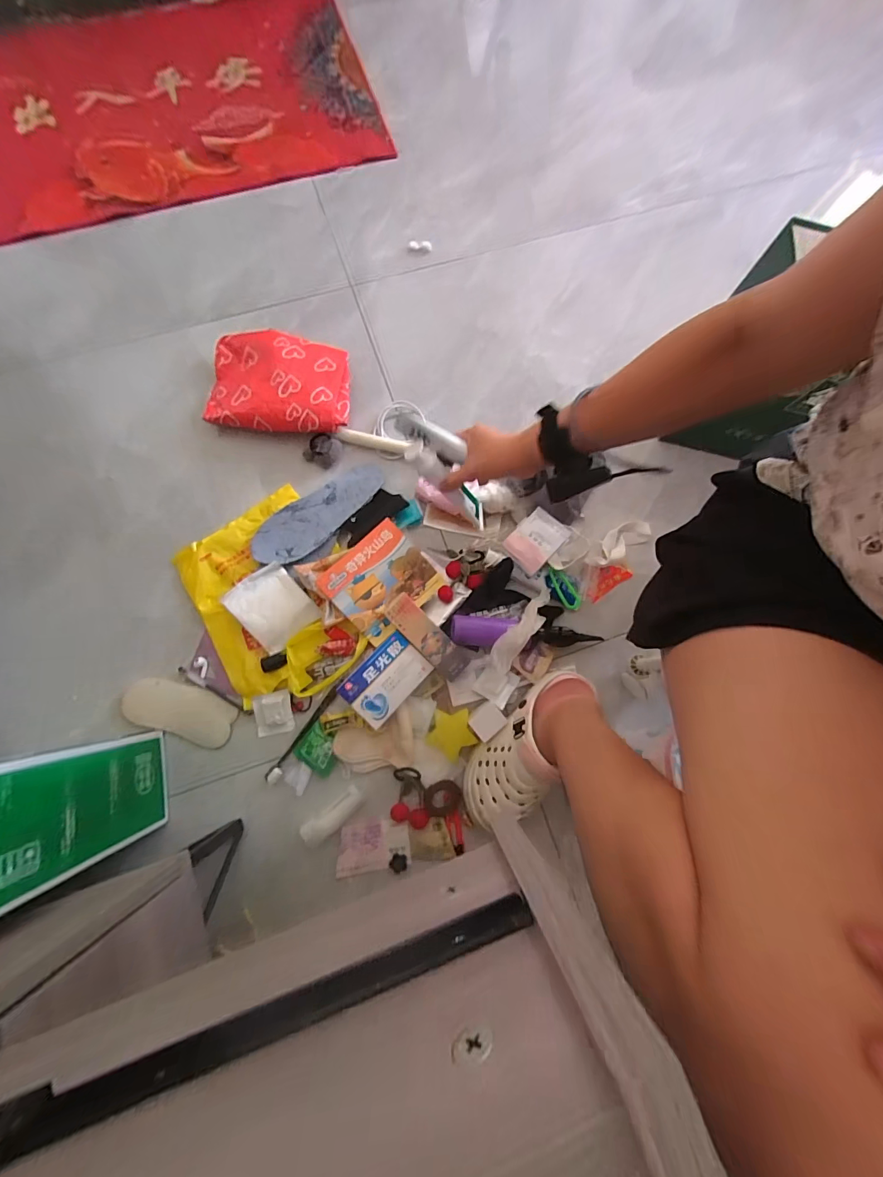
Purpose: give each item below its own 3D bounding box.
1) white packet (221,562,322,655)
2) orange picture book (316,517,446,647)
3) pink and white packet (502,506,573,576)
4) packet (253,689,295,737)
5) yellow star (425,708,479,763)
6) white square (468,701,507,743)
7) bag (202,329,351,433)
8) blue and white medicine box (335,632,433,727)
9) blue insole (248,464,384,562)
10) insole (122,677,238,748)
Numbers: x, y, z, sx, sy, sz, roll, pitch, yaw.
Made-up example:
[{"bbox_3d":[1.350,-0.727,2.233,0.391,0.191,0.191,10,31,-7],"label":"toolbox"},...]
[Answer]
[{"bbox_3d":[-0.265,0.026,0.640,0.100,0.026,0.122,-43,80,-11],"label":"white packet"},{"bbox_3d":[-0.092,-0.011,0.629,0.147,0.011,0.135,-44,93,-9],"label":"orange picture book"},{"bbox_3d":[0.151,-0.080,0.667,0.101,0.015,0.076,-43,77,-15],"label":"pink and white packet"},{"bbox_3d":[-0.252,0.187,0.617,0.057,0.016,0.060,-10,76,-4],"label":"packet"},{"bbox_3d":[0.016,0.209,0.606,0.067,0.029,0.067,37,77,8],"label":"yellow star"},{"bbox_3d":[0.066,0.190,0.591,0.046,0.014,0.040,-39,82,-9],"label":"white square"},{"bbox_3d":[-0.287,-0.369,0.731,0.249,0.051,0.207,0,75,-2],"label":"bag"},{"bbox_3d":[-0.080,0.129,0.589,0.080,0.019,0.118,44,80,7],"label":"blue and white medicine box"},{"bbox_3d":[-0.201,-0.126,0.685,0.240,0.024,0.091,-42,80,-11],"label":"blue insole"},{"bbox_3d":[-0.393,0.181,0.620,0.161,0.011,0.074,18,75,3],"label":"insole"}]

